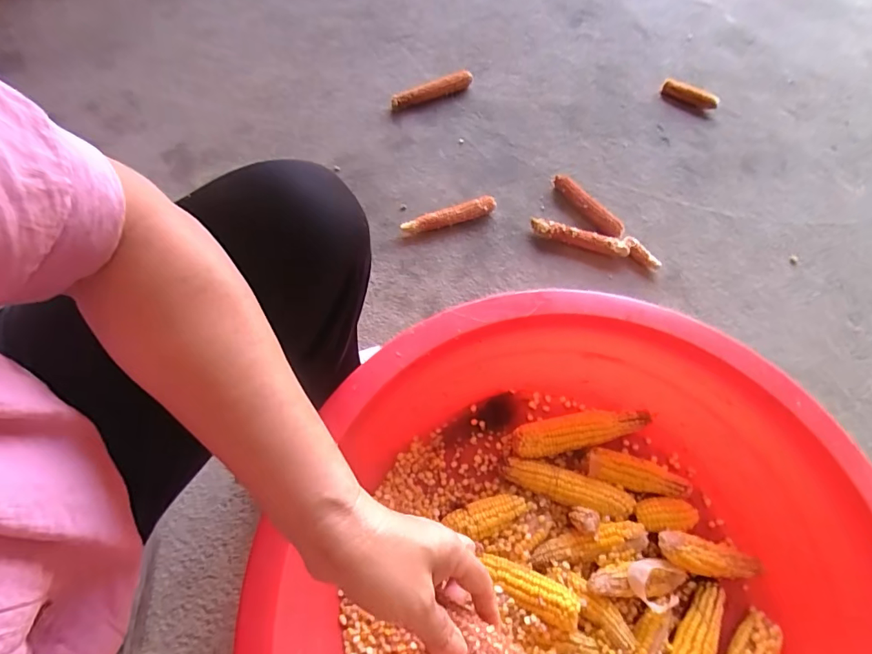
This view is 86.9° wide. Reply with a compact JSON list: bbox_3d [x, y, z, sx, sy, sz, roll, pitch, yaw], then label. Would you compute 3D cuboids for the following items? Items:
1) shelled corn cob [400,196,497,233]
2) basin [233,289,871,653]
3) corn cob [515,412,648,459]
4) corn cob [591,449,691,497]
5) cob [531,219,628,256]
[{"bbox_3d":[0.025,-0.201,0.834,0.175,0.027,0.032,-14,69,-8],"label":"shelled corn cob"},{"bbox_3d":[0.169,0.297,0.524,0.635,0.235,0.653,0,64,0],"label":"basin"},{"bbox_3d":[0.206,0.148,0.661,0.198,0.042,0.050,-12,68,-7],"label":"corn cob"},{"bbox_3d":[0.283,0.208,0.644,0.144,0.046,0.044,15,67,4],"label":"corn cob"},{"bbox_3d":[0.259,-0.160,0.833,0.174,0.028,0.034,18,68,5],"label":"cob"}]

